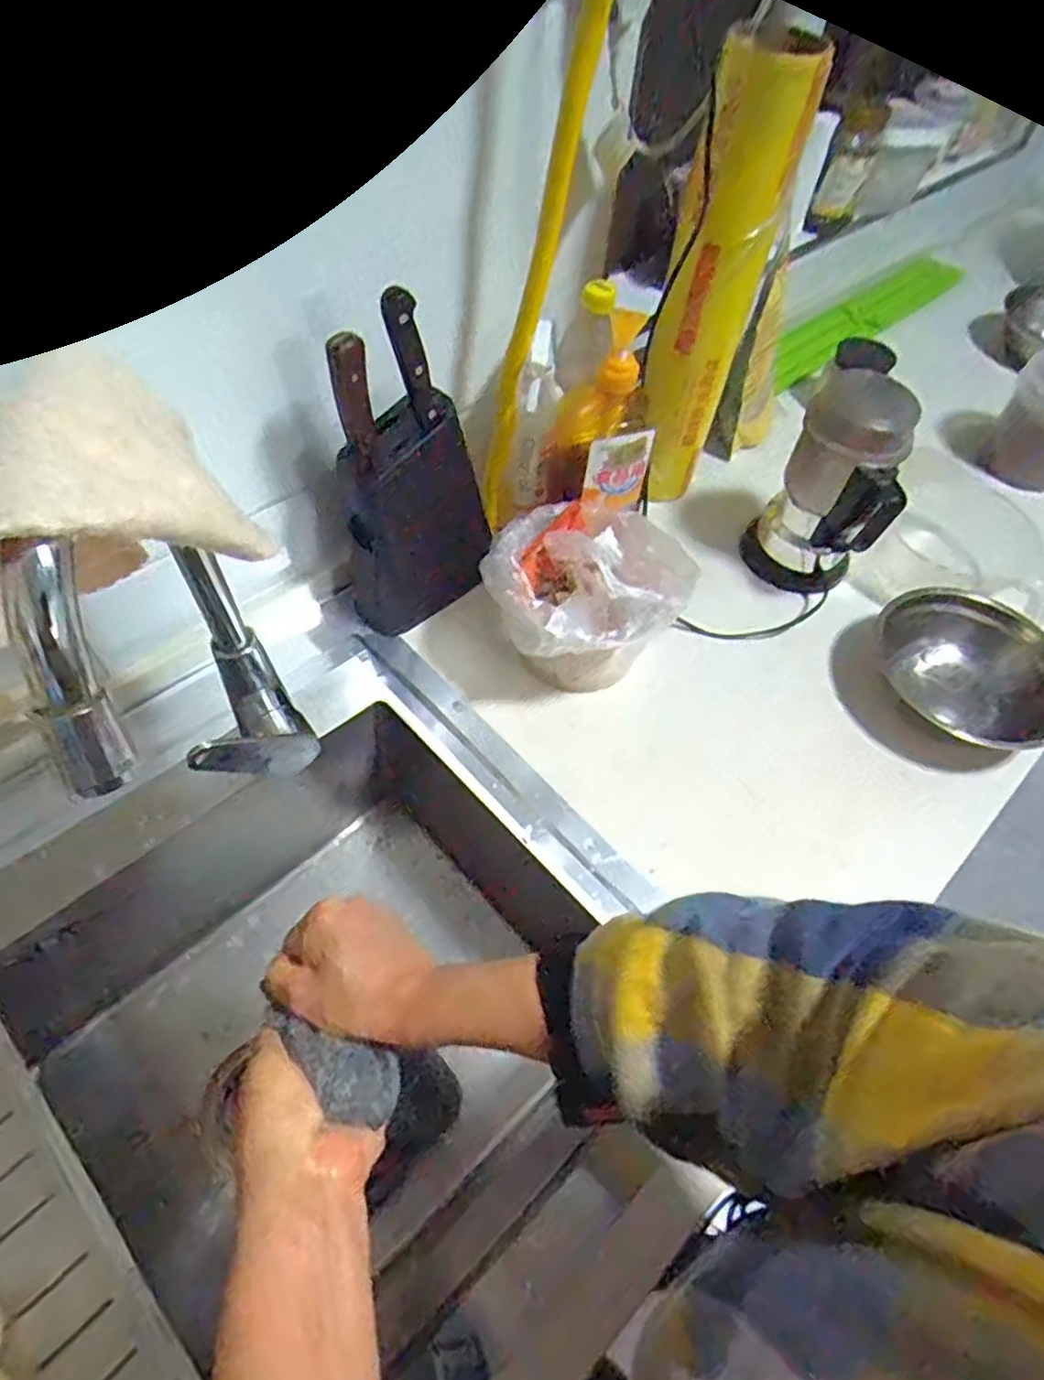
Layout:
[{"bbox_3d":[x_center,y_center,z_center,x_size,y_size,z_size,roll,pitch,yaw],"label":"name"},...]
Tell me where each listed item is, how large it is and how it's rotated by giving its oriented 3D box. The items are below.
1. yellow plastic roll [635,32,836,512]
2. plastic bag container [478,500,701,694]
[{"bbox_3d":[0.174,-0.357,0.689,0.081,0.387,0.060,19,56,8],"label":"yellow plastic roll"},{"bbox_3d":[0.049,-0.085,0.680,0.161,0.128,0.161,2,55,-4],"label":"plastic bag container"}]

